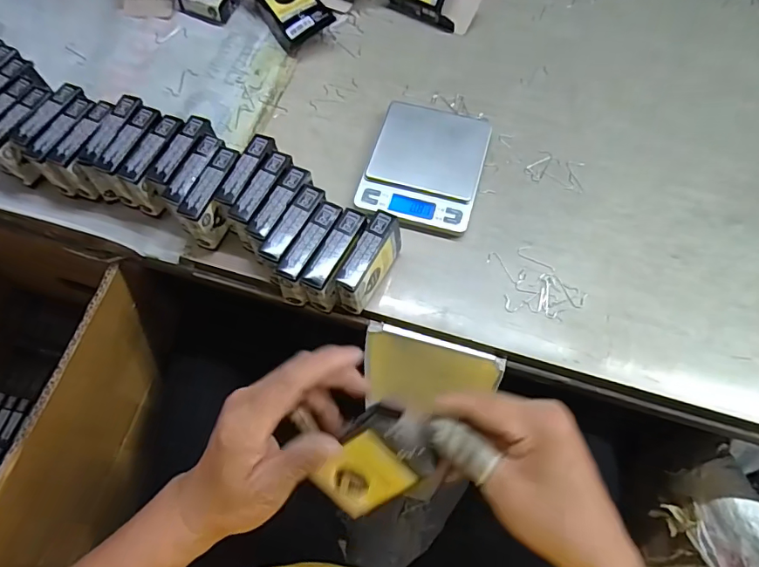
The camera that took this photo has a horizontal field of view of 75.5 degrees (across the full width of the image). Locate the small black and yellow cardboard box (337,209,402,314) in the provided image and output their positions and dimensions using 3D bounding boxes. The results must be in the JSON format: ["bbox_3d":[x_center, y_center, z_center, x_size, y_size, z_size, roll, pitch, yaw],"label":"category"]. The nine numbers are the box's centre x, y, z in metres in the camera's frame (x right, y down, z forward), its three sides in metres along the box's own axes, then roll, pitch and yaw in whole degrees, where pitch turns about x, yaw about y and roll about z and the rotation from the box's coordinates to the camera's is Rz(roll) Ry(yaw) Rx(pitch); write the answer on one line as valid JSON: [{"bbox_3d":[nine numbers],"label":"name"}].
[{"bbox_3d":[-0.007,-0.014,0.397,0.023,0.053,0.074,27,69,11],"label":"small black and yellow cardboard box"}]

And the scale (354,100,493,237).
[{"bbox_3d":[0.043,-0.111,0.460,0.103,0.017,0.126,15,67,7],"label":"scale"}]

